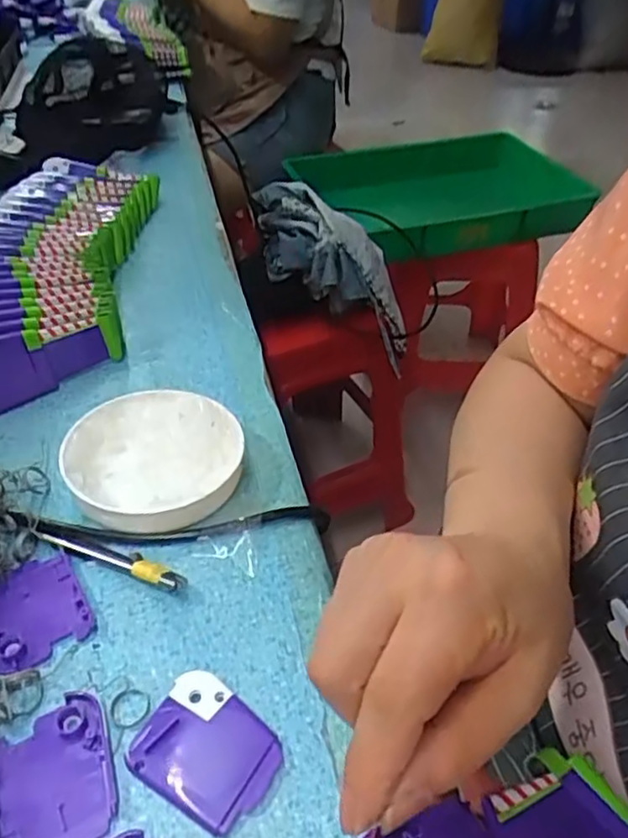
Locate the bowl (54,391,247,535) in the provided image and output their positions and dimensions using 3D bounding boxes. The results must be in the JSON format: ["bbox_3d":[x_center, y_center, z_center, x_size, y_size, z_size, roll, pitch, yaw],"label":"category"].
[{"bbox_3d":[-0.098,0.023,0.403,0.102,0.027,0.094,1,42,-1],"label":"bowl"}]

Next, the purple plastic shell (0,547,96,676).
[{"bbox_3d":[-0.147,0.098,0.339,0.051,0.007,0.058,-23,48,-25],"label":"purple plastic shell"}]

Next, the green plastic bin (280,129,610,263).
[{"bbox_3d":[0.265,-0.435,1.327,0.540,0.128,0.367,-17,45,-23],"label":"green plastic bin"}]

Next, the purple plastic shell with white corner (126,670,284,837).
[{"bbox_3d":[-0.046,0.146,0.292,0.062,0.006,0.051,22,46,21],"label":"purple plastic shell with white corner"}]

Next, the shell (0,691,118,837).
[{"bbox_3d":[-0.112,0.154,0.280,0.050,0.005,0.061,-19,46,-21],"label":"shell"}]

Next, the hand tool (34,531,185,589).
[{"bbox_3d":[-0.111,0.075,0.358,0.088,0.013,0.014,16,44,15],"label":"hand tool"}]

